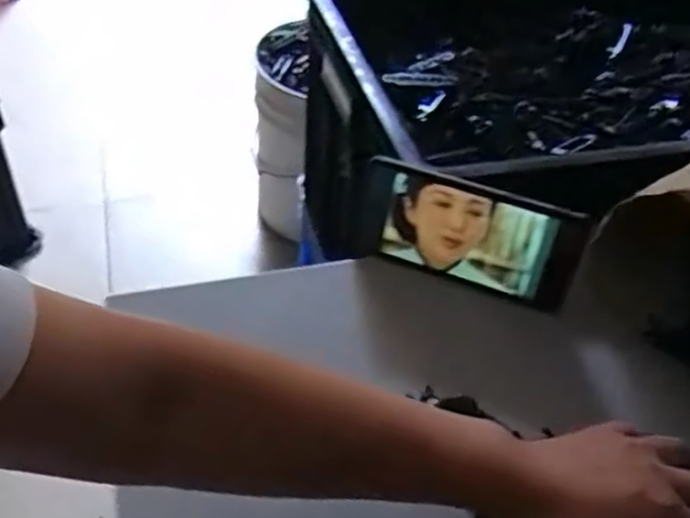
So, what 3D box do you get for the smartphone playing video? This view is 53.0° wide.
[{"bbox_3d":[0.093,-0.017,0.531,0.167,0.083,0.014,18,32,15],"label":"smartphone playing video"}]

